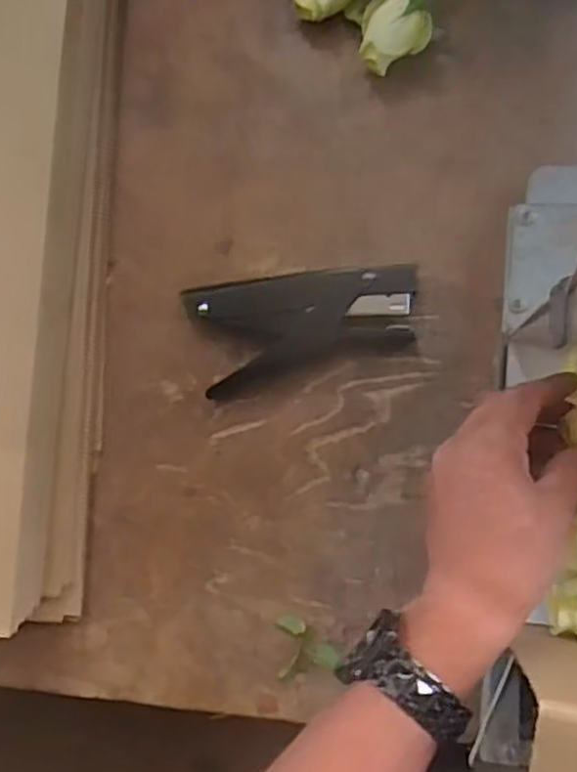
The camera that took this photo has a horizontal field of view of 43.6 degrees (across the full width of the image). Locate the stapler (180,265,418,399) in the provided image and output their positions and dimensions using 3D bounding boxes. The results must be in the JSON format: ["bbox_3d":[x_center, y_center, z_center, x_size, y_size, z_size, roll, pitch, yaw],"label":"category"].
[{"bbox_3d":[0.010,-0.043,0.478,0.148,0.030,0.070,-10,87,9],"label":"stapler"}]

